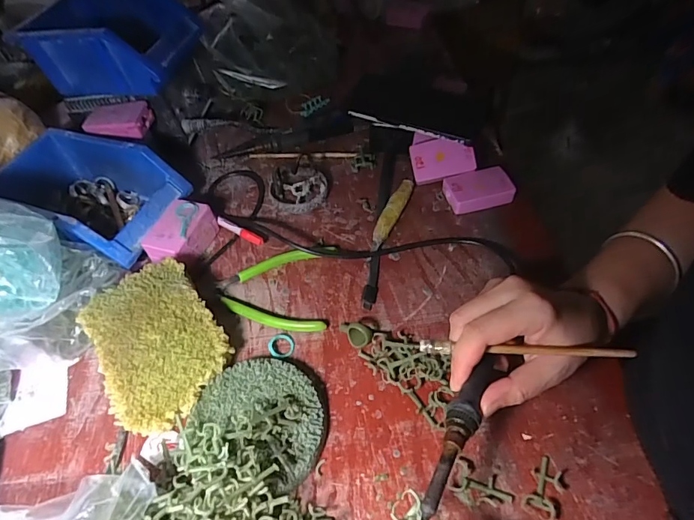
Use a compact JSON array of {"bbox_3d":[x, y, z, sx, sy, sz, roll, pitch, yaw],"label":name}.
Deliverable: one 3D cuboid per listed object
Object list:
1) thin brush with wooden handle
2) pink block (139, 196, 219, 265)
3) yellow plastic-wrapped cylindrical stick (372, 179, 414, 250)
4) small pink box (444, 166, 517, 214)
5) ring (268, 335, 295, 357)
[{"bbox_3d":[0.123,0.063,0.303,0.140,0.007,0.009,-1,51,14],"label":"thin brush with wooden handle"},{"bbox_3d":[-0.176,-0.026,0.456,0.048,0.040,0.069,11,53,14],"label":"pink block"},{"bbox_3d":[0.051,-0.054,0.474,0.017,0.013,0.105,20,56,20],"label":"yellow plastic-wrapped cylindrical stick"},{"bbox_3d":[0.146,-0.078,0.480,0.068,0.021,0.045,-13,51,-4],"label":"small pink box"},{"bbox_3d":[-0.059,0.076,0.385,0.023,0.006,0.023,-3,51,4],"label":"ring"}]

